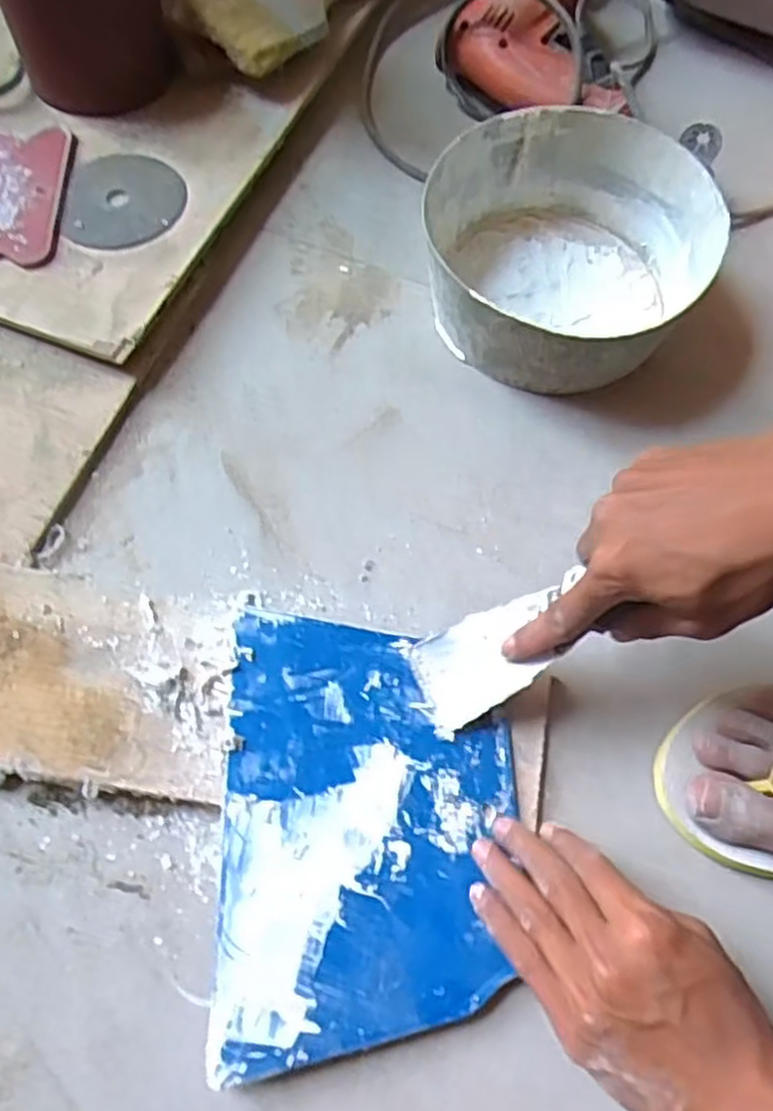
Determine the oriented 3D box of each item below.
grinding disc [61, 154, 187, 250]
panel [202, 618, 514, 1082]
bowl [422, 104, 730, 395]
[{"bbox_3d":[-0.183,-0.251,0.525,0.079,0.005,0.088,-1,67,-3],"label":"grinding disc"},{"bbox_3d":[-0.009,0.131,0.377,0.143,0.005,0.204,0,67,-3],"label":"panel"},{"bbox_3d":[0.120,-0.196,0.498,0.176,0.076,0.170,1,67,-3],"label":"bowl"}]

